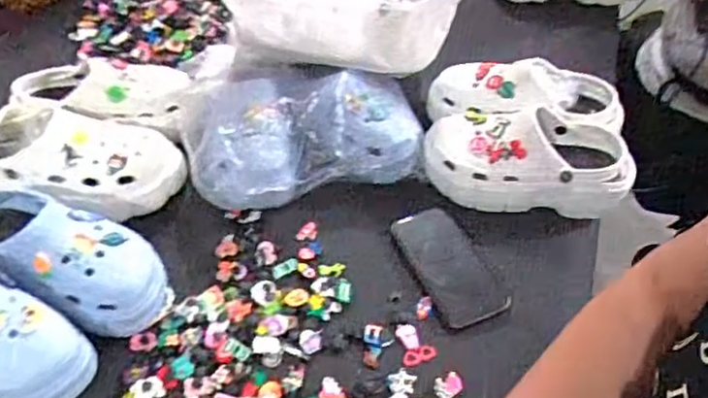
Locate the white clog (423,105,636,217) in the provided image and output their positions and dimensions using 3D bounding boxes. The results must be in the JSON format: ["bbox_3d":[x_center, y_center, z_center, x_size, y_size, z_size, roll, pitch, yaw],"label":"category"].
[{"bbox_3d":[0.218,-0.054,0.825,0.249,0.089,0.113,1,51,2],"label":"white clog"}]

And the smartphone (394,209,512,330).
[{"bbox_3d":[0.111,0.078,0.772,0.076,0.011,0.161,-22,54,-16],"label":"smartphone"}]

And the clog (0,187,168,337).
[{"bbox_3d":[-0.321,0.063,0.711,0.236,0.107,0.104,20,54,16],"label":"clog"}]

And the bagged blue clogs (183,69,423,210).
[{"bbox_3d":[-0.065,-0.090,0.842,0.296,0.120,0.168,-11,51,-8],"label":"bagged blue clogs"}]

